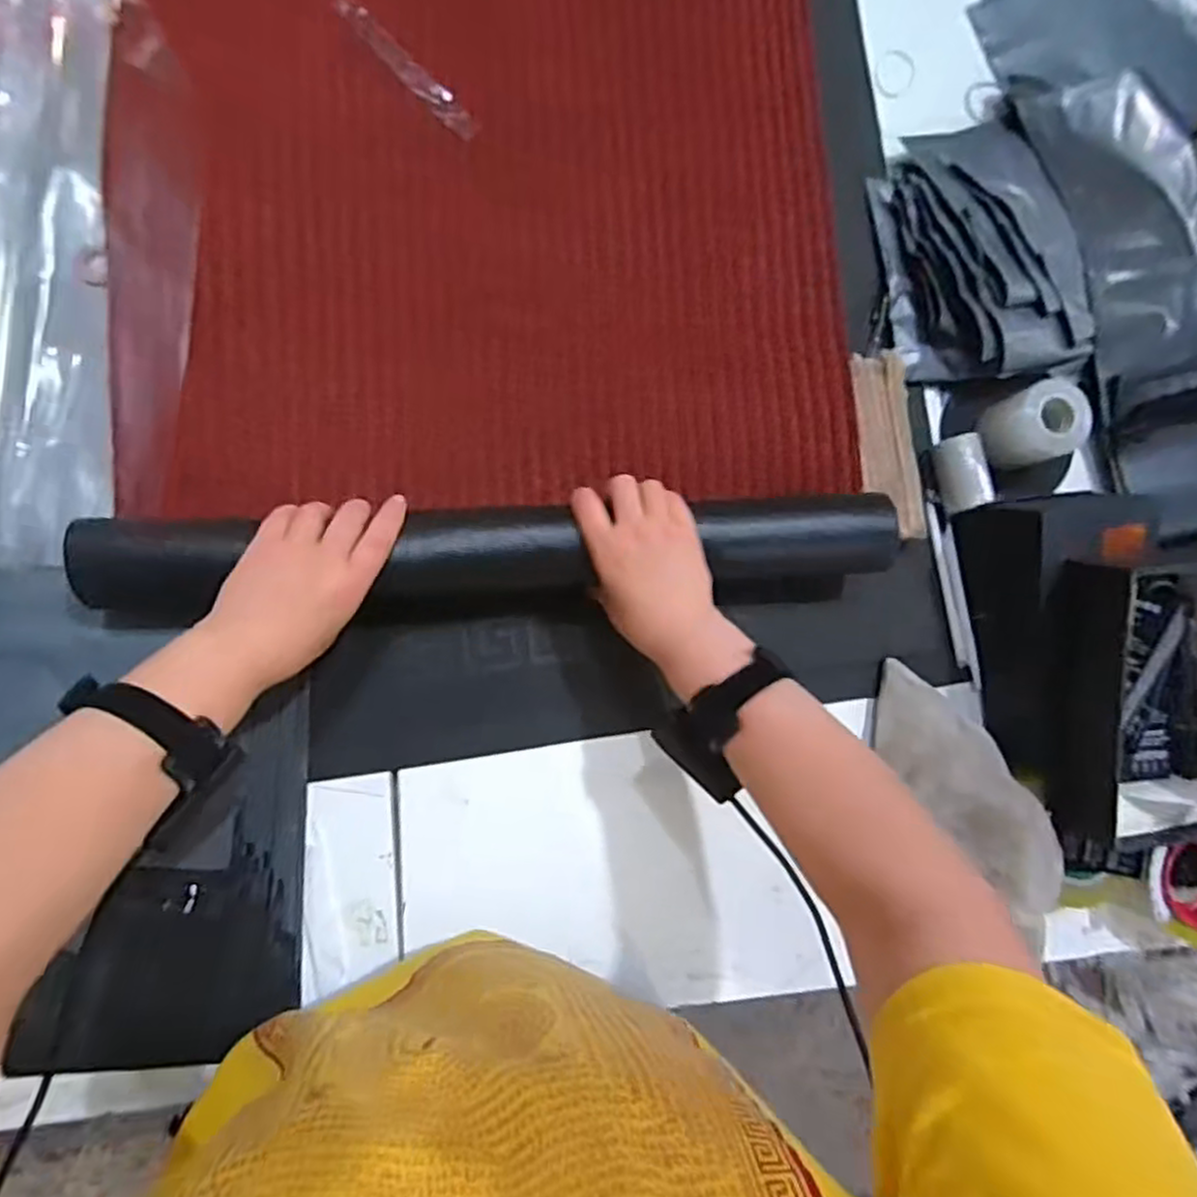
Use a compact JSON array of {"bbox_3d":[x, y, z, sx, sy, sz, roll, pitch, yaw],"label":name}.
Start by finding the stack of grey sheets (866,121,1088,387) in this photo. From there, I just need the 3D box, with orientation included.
[{"bbox_3d":[0.353,-0.326,0.657,0.186,0.047,0.251,-6,87,-8],"label":"stack of grey sheets"}]

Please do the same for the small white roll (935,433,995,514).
[{"bbox_3d":[0.329,-0.113,0.638,0.031,0.029,0.069,-8,87,-8],"label":"small white roll"}]

